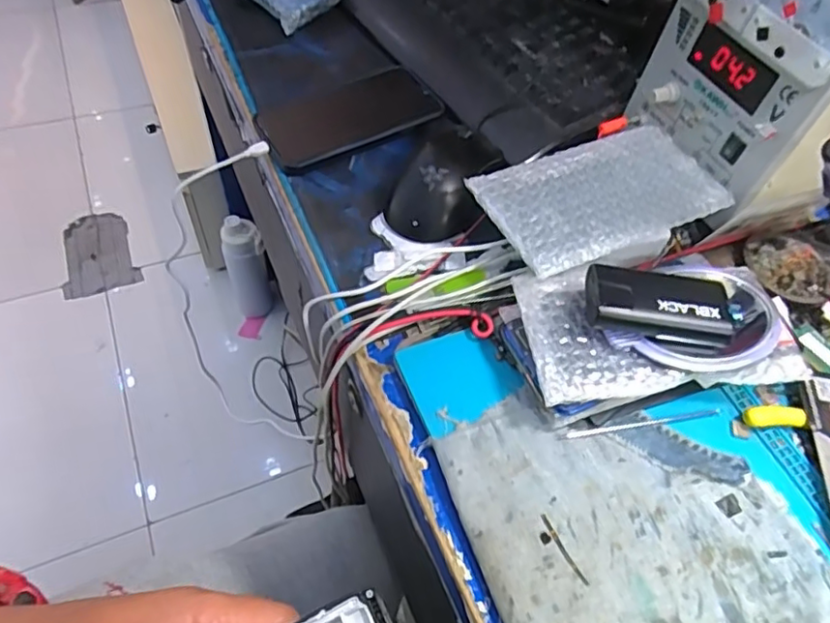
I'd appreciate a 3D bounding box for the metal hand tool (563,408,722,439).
[{"bbox_3d":[0.147,0.071,0.378,0.107,0.004,0.006,-10,58,-5],"label":"metal hand tool"}]

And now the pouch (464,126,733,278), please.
[{"bbox_3d":[0.135,-0.085,0.431,0.170,0.008,0.093,-20,59,-19],"label":"pouch"}]

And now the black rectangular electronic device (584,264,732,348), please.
[{"bbox_3d":[0.154,-0.007,0.377,0.086,0.022,0.049,5,58,5],"label":"black rectangular electronic device"}]

